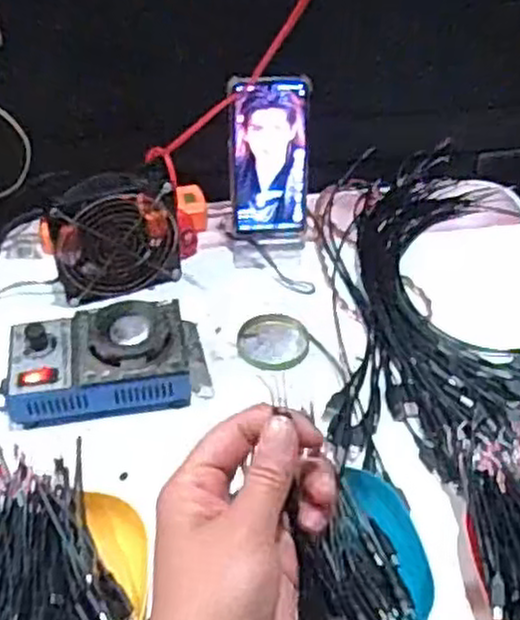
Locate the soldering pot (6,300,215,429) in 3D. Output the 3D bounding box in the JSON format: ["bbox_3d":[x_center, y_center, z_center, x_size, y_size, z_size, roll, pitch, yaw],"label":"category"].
[{"bbox_3d":[-0.130,0.042,0.652,0.166,0.063,0.100,-9,44,-9],"label":"soldering pot"}]

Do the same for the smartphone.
[{"bbox_3d":[0.011,-0.149,0.754,0.076,0.160,0.010,-2,29,-4],"label":"smartphone"}]

